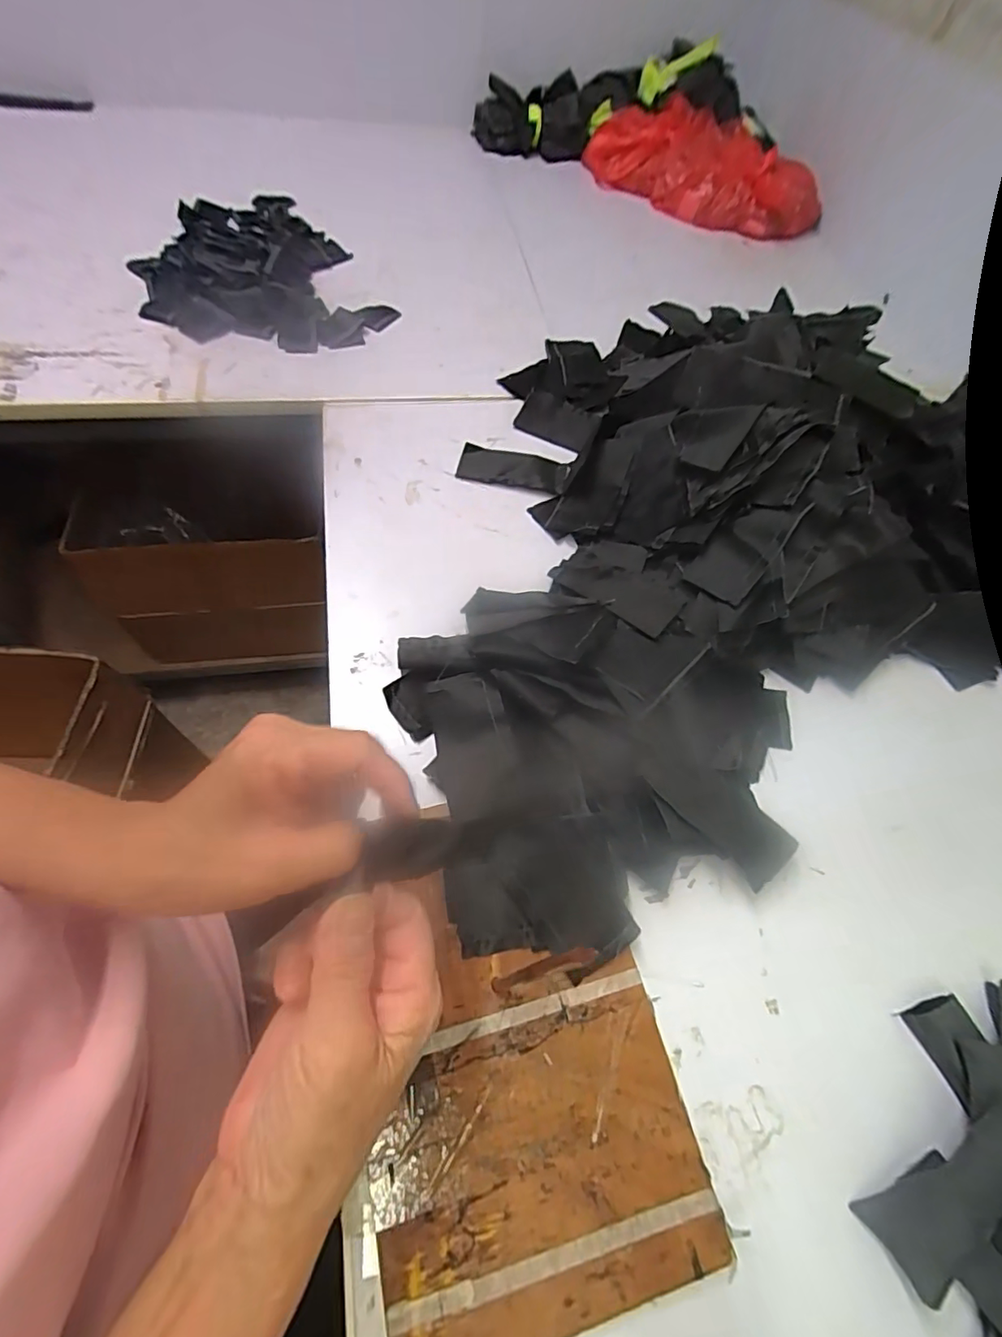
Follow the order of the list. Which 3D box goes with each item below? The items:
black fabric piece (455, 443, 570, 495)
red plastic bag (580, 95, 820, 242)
[{"bbox_3d":[0.014,-0.217,0.587,0.115,0.007,0.054,14,60,4],"label":"black fabric piece"},{"bbox_3d":[0.359,-0.902,0.982,0.437,0.093,0.177,36,63,15],"label":"red plastic bag"}]

